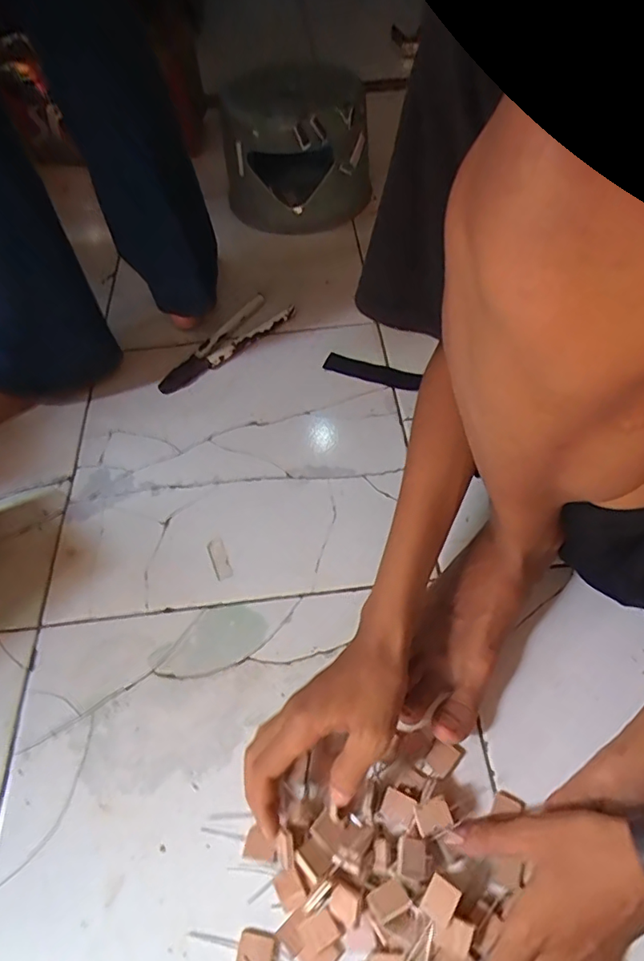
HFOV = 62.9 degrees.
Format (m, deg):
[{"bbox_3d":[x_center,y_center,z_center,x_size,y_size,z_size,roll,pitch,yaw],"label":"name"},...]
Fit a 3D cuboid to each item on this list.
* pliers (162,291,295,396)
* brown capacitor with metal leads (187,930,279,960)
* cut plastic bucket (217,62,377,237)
[{"bbox_3d":[-0.128,-0.188,0.728,0.068,0.010,0.218,29,61,20],"label":"pliers"},{"bbox_3d":[-0.062,0.327,0.370,0.065,0.004,0.021,7,56,7],"label":"brown capacitor with metal leads"},{"bbox_3d":[-0.044,-0.555,0.872,0.233,0.182,0.222,-6,56,-2],"label":"cut plastic bucket"}]

